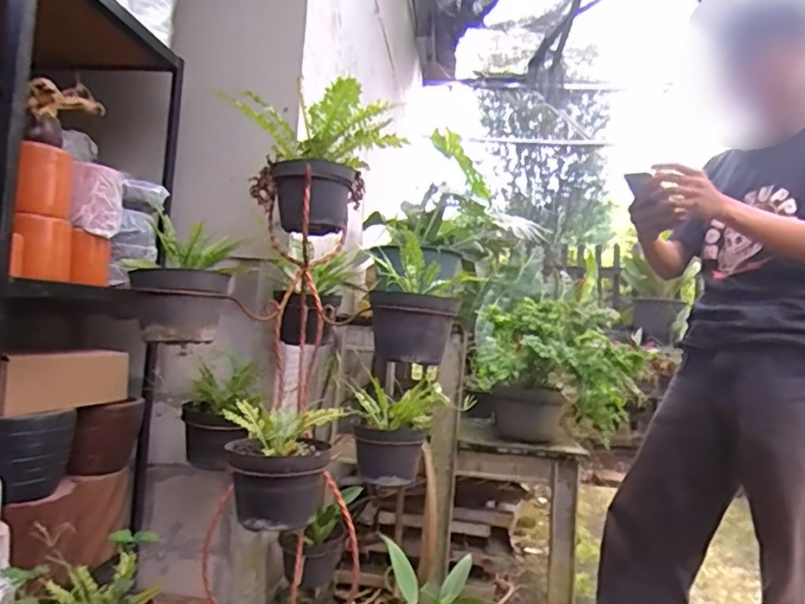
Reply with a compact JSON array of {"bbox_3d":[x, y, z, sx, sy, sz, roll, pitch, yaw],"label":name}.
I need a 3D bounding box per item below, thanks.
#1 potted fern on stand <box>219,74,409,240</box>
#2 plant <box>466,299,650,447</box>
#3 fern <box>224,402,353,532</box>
[{"bbox_3d":[-0.193,-0.292,1.277,0.304,0.277,0.270,3,-2,23],"label":"potted fern on stand"},{"bbox_3d":[0.452,0.210,1.751,0.443,0.386,0.514,4,-2,6],"label":"plant"},{"bbox_3d":[-0.207,0.278,1.000,0.190,0.171,0.148,4,-2,-5],"label":"fern"}]

